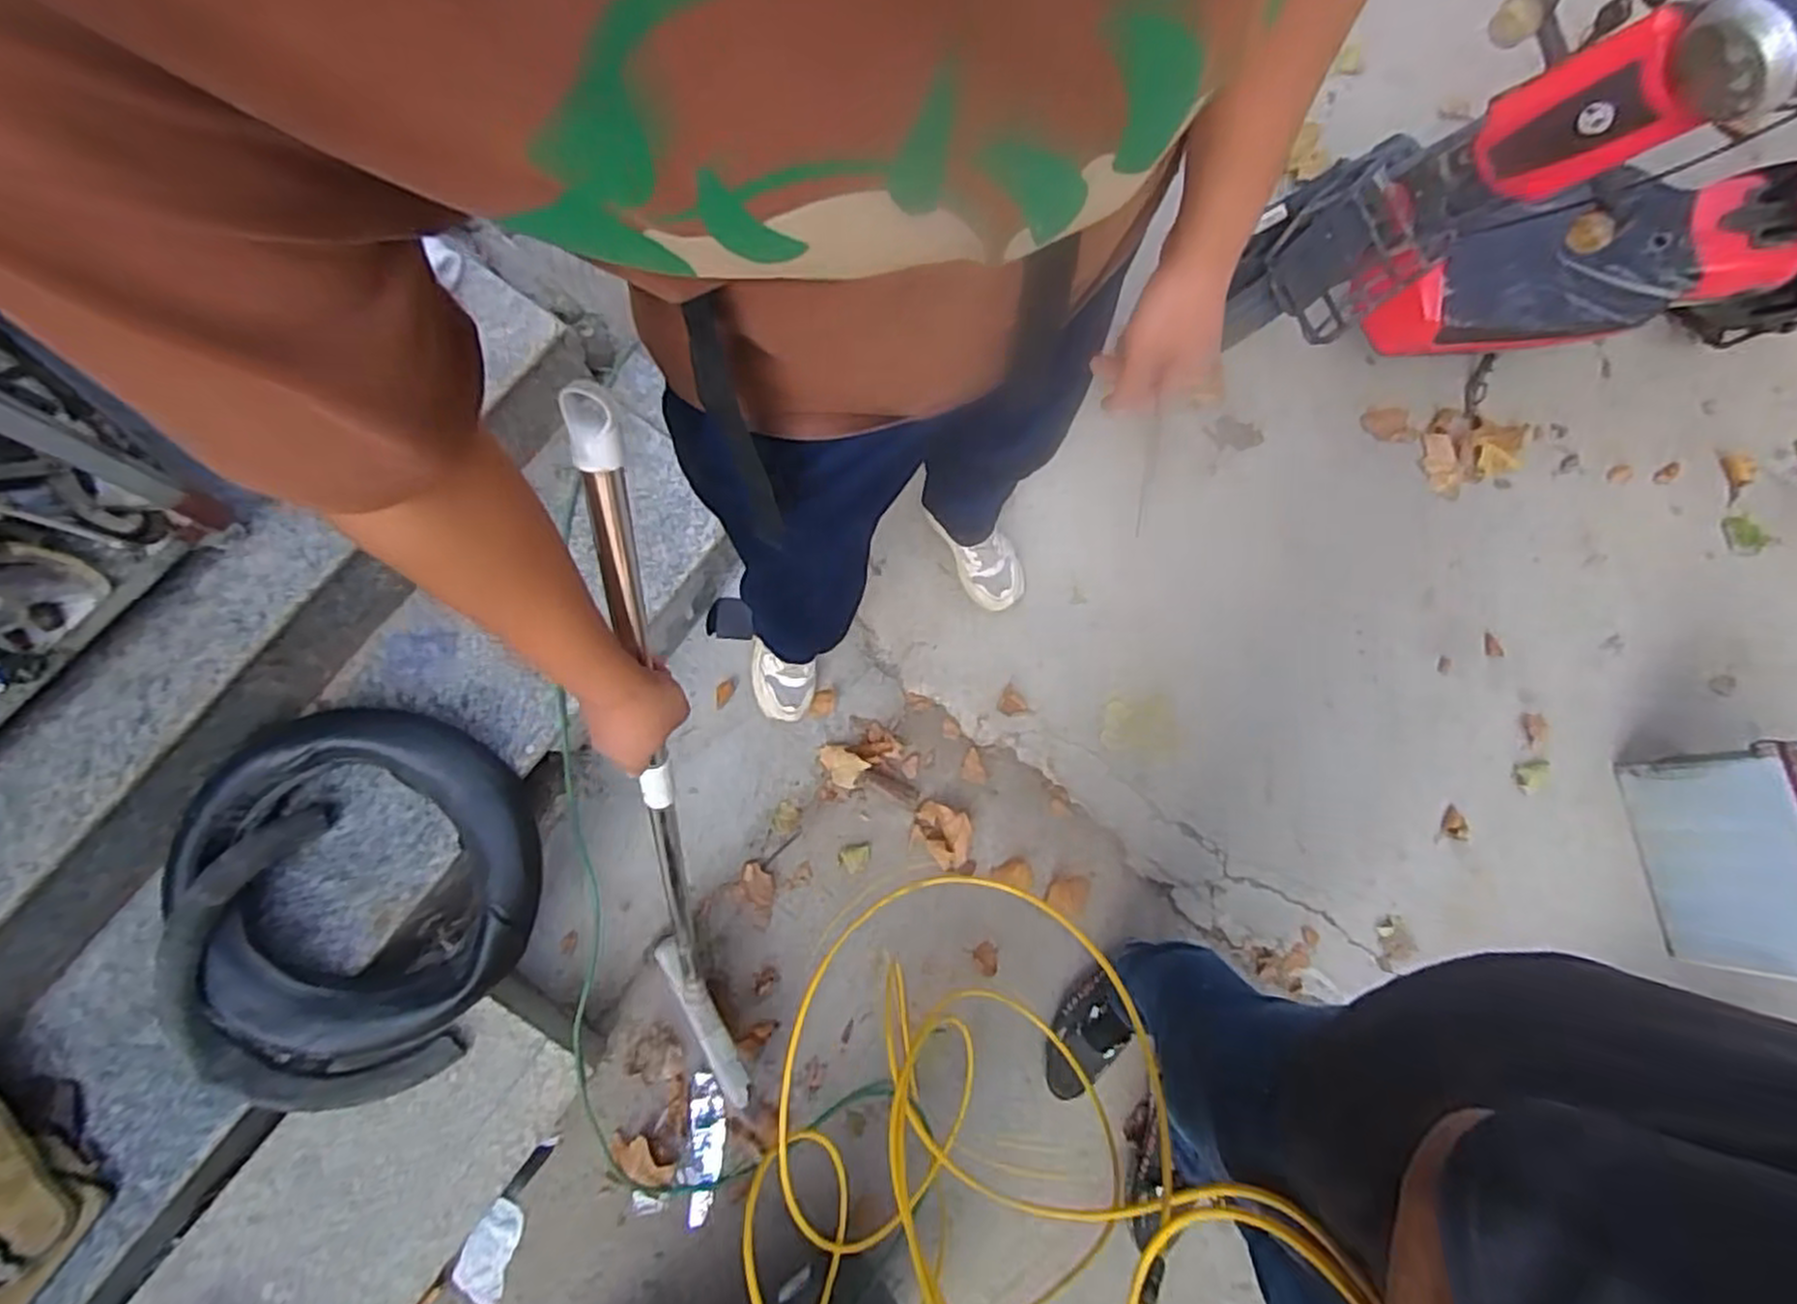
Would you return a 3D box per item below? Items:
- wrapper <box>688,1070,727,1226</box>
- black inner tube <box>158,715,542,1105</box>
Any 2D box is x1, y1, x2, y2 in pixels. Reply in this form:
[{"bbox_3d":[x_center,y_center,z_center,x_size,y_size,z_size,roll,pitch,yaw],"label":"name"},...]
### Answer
[{"bbox_3d":[-0.298,0.765,1.194,0.054,0.018,0.209,2,78,-2],"label":"wrapper"},{"bbox_3d":[-0.723,0.332,1.029,0.424,0.166,0.484,10,78,-1],"label":"black inner tube"}]

